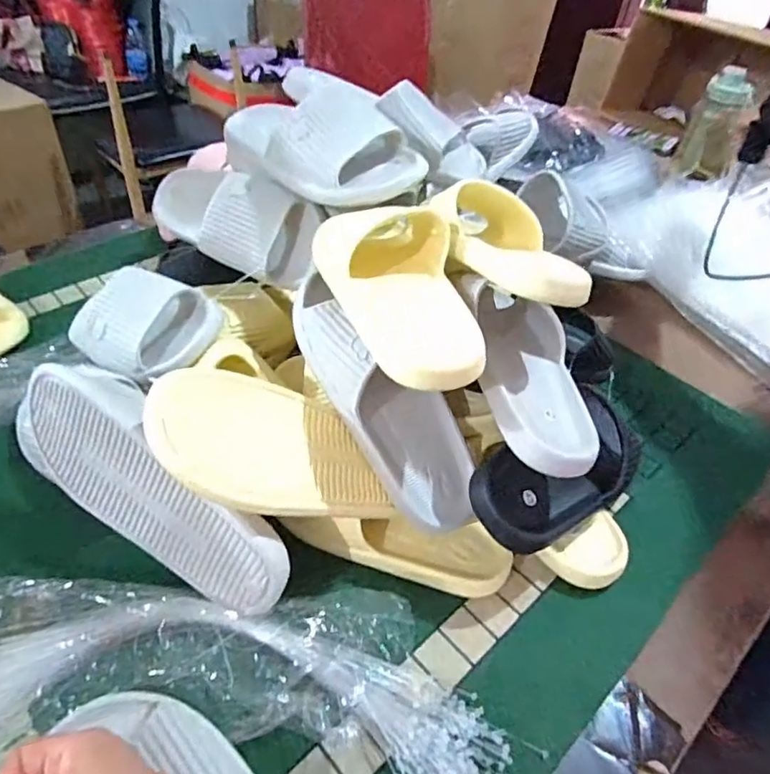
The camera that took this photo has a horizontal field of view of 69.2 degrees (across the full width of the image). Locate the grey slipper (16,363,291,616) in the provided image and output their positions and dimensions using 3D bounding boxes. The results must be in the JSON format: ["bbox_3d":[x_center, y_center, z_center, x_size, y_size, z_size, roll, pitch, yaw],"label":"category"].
[{"bbox_3d":[-0.185,0.072,0.473,0.269,0.125,0.068,24,21,14],"label":"grey slipper"}]

